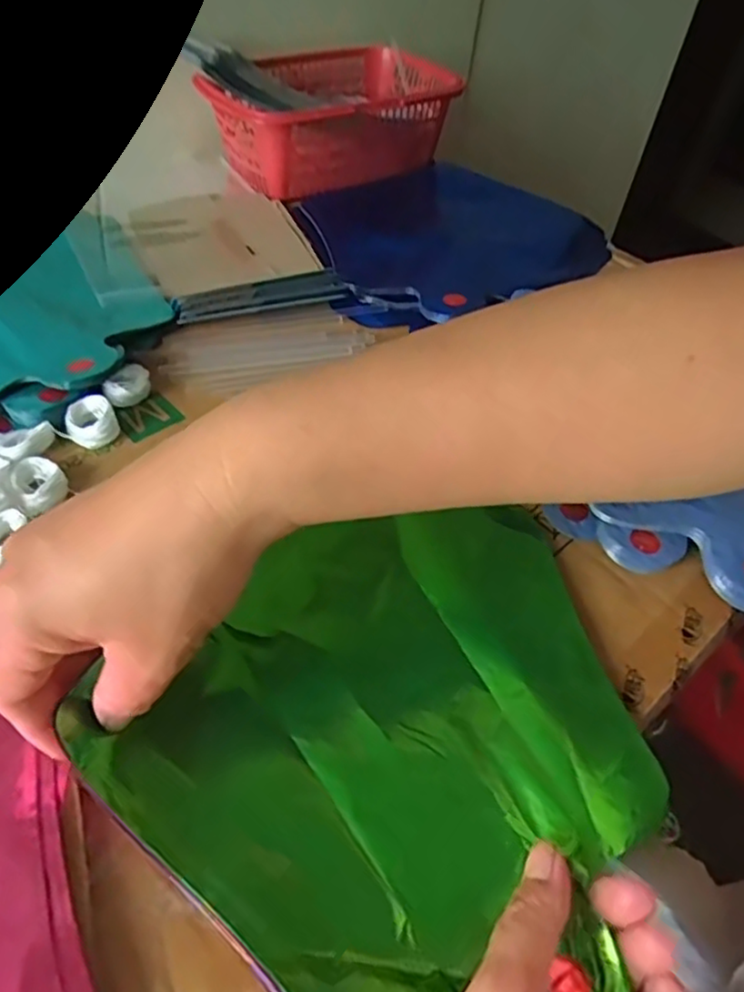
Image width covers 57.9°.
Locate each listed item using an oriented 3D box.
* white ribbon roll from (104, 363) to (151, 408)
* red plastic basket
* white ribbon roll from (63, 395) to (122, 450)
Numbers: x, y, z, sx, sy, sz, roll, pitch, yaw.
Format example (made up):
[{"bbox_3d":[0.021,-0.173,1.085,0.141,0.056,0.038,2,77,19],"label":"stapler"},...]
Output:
[{"bbox_3d":[-0.145,-0.066,0.398,0.026,0.010,0.029,-13,52,-15],"label":"white ribbon roll"},{"bbox_3d":[-0.040,-0.341,0.603,0.222,0.075,0.153,-24,56,-23],"label":"red plastic basket"},{"bbox_3d":[-0.158,-0.041,0.376,0.028,0.015,0.030,2,50,-3],"label":"white ribbon roll"}]

